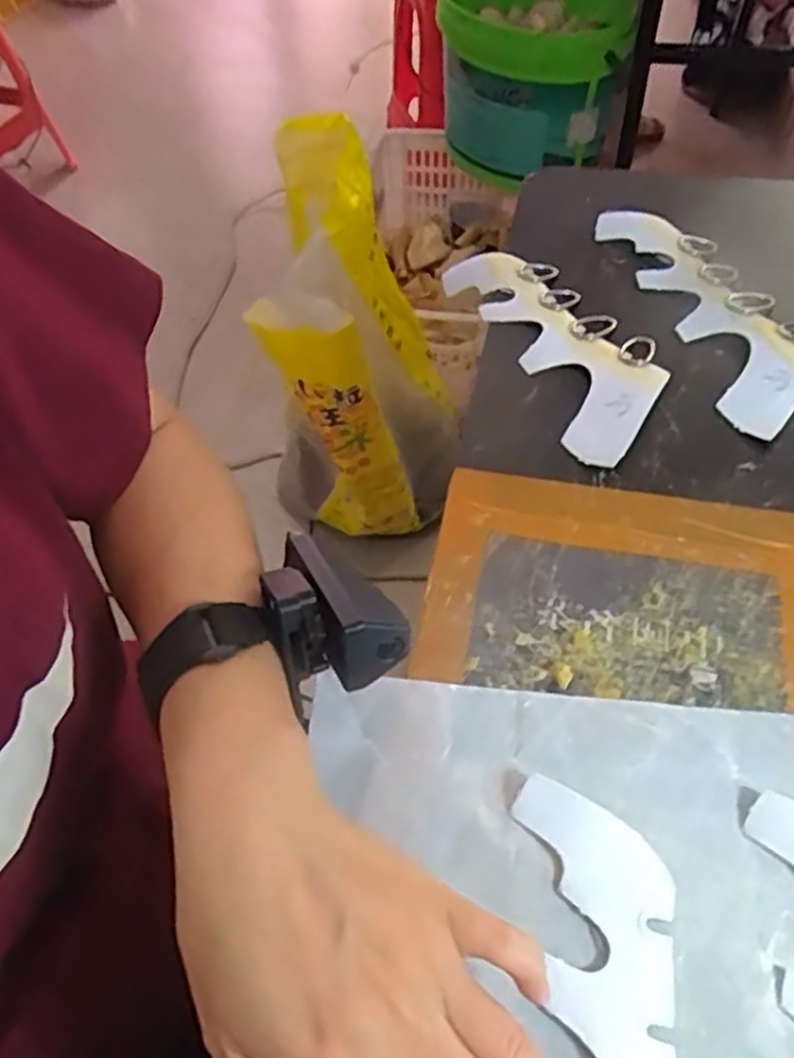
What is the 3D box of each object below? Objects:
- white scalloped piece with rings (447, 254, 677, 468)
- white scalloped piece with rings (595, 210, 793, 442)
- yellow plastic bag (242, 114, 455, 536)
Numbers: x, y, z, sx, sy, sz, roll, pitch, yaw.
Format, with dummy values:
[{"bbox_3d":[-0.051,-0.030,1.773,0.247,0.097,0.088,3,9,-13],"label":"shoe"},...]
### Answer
[{"bbox_3d":[0.102,-0.127,0.484,0.084,0.009,0.219,-21,55,-12],"label":"white scalloped piece with rings"},{"bbox_3d":[0.210,-0.150,0.493,0.092,0.015,0.219,-17,54,-9],"label":"white scalloped piece with rings"},{"bbox_3d":[-0.033,-0.213,1.005,0.212,0.511,0.276,6,55,7],"label":"yellow plastic bag"}]

